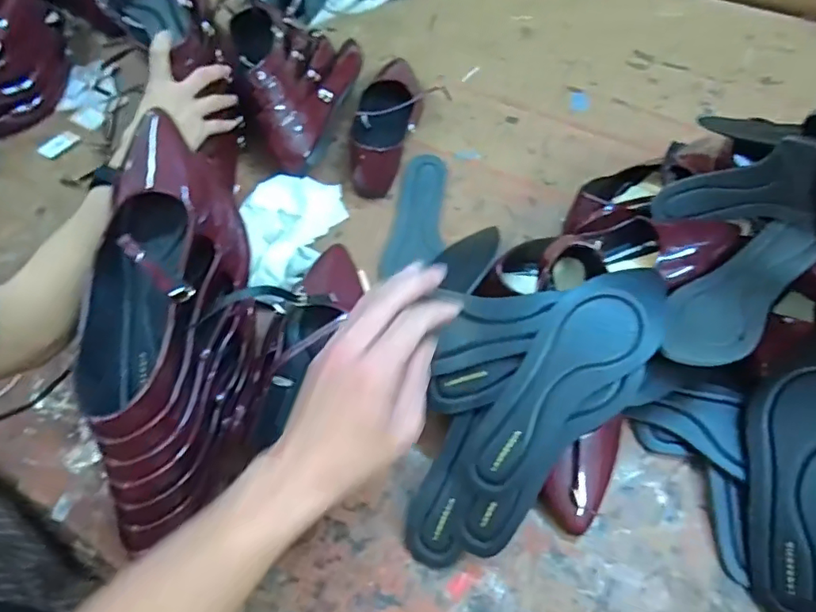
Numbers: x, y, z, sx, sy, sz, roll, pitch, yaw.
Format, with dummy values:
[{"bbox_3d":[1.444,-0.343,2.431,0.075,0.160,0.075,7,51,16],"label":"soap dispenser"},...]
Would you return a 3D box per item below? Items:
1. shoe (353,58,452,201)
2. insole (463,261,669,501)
[{"bbox_3d":[-0.025,-0.246,0.727,0.102,0.067,0.234,14,59,12],"label":"shoe"},{"bbox_3d":[0.134,0.059,0.456,0.081,0.026,0.232,37,81,24],"label":"insole"}]

